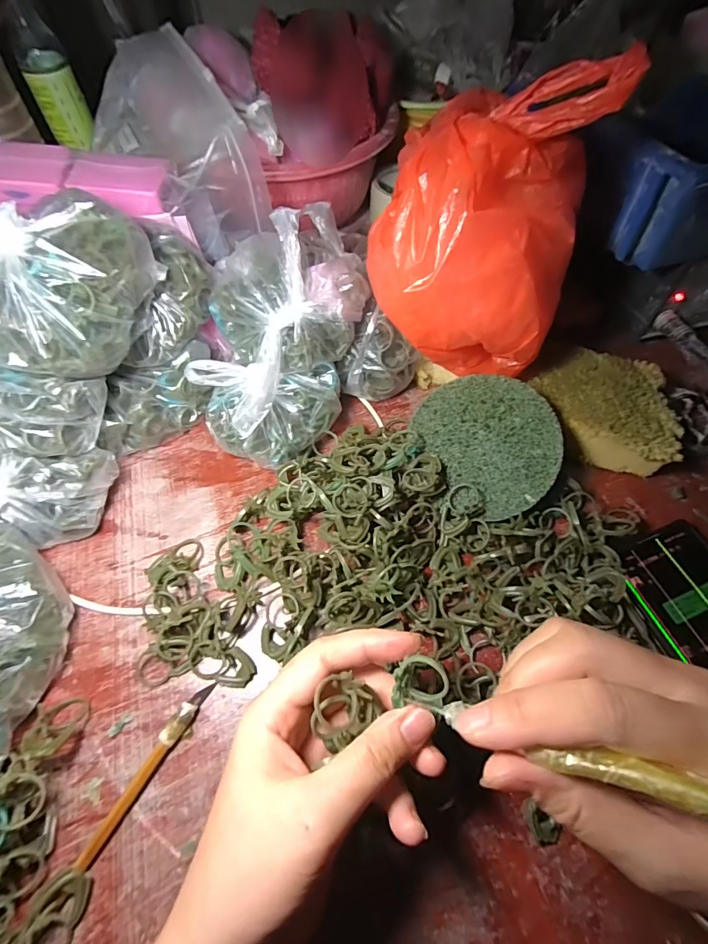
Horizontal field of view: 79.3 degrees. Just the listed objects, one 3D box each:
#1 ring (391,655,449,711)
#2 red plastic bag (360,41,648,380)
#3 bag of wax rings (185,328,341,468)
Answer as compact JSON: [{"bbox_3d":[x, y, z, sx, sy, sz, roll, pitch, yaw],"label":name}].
[{"bbox_3d":[0.030,0.096,0.195,0.024,0.012,0.021,-4,61,-3],"label":"ring"},{"bbox_3d":[0.085,-0.150,0.289,0.122,0.164,0.129,20,62,10],"label":"red plastic bag"},{"bbox_3d":[-0.066,-0.049,0.333,0.114,0.068,0.081,-7,61,-5],"label":"bag of wax rings"}]

